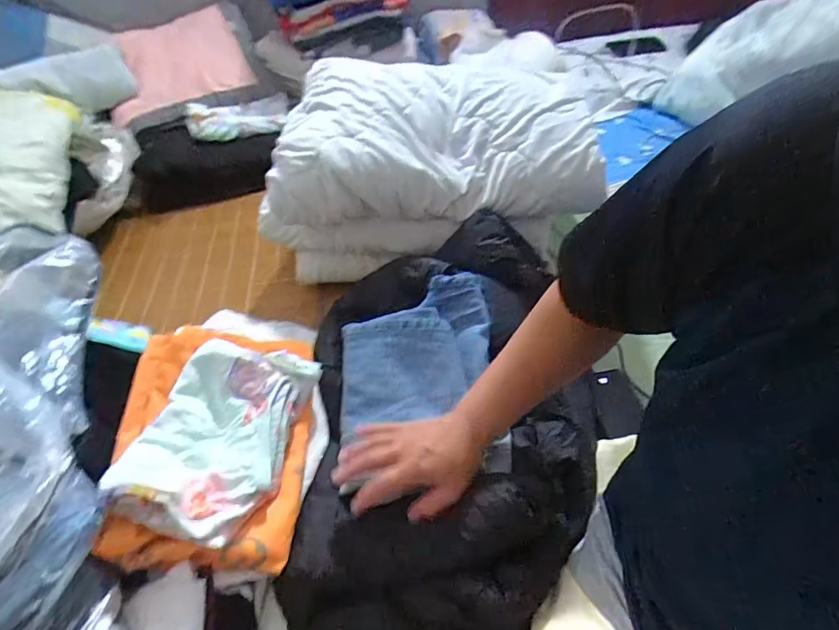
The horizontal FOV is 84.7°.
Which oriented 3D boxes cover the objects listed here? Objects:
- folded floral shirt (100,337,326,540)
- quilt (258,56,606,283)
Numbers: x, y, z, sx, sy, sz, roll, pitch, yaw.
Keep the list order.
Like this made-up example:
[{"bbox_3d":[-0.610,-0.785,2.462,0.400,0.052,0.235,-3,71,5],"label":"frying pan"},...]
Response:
[{"bbox_3d":[-0.219,0.119,0.508,0.152,0.066,0.229,10,48,3],"label":"folded floral shirt"},{"bbox_3d":[0.018,-0.255,0.806,0.514,0.234,0.333,3,47,9],"label":"quilt"}]

